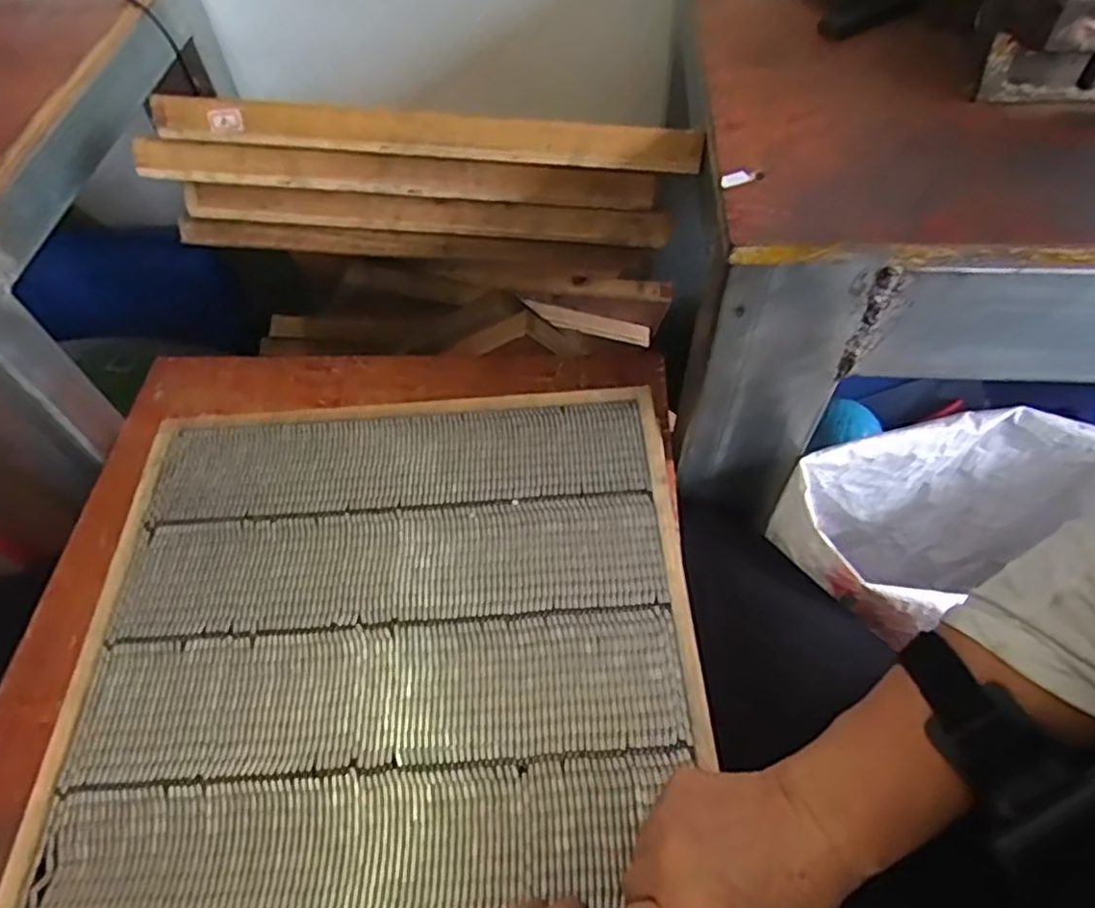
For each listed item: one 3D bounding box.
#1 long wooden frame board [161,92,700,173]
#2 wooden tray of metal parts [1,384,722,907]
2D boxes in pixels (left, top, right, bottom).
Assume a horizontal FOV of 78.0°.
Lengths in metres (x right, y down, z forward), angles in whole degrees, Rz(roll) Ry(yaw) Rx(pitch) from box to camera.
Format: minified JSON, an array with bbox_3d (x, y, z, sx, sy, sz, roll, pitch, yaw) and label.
[{"bbox_3d":[-0.087,-0.236,0.498,0.396,0.025,0.025,2,56,4],"label":"long wooden frame board"},{"bbox_3d":[-0.103,0.122,0.443,0.388,0.028,0.393,-2,57,-3],"label":"wooden tray of metal parts"}]

